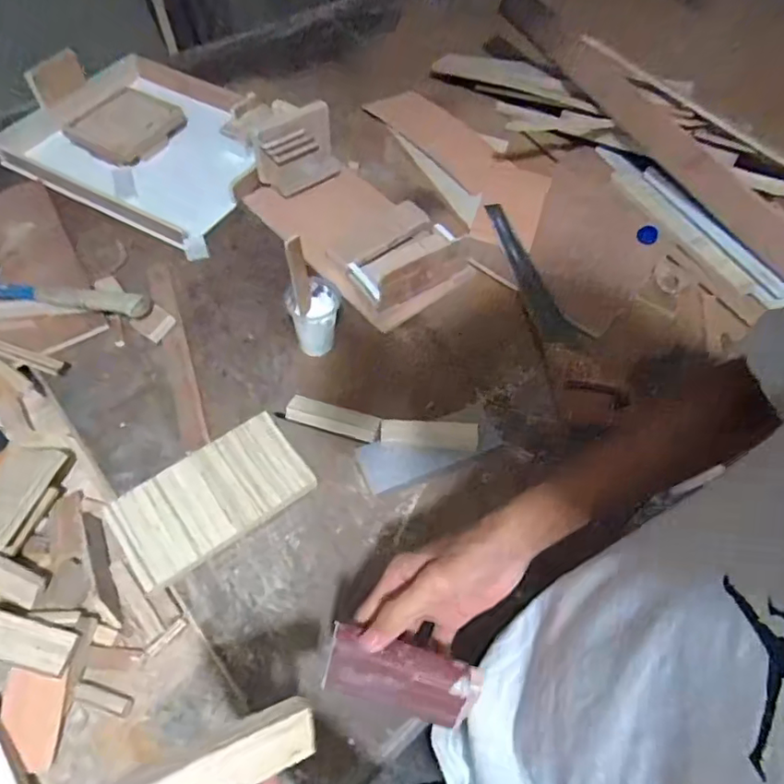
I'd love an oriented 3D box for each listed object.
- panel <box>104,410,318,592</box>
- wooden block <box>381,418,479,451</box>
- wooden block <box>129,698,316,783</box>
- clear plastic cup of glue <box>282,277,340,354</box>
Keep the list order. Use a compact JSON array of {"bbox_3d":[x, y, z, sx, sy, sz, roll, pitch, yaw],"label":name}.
[{"bbox_3d":[-0.202,0.115,0.645,0.207,0.025,0.114,-31,63,-20],"label":"panel"},{"bbox_3d":[0.044,0.048,0.677,0.113,0.008,0.032,5,66,2],"label":"wooden block"},{"bbox_3d":[-0.095,0.205,0.308,0.114,0.014,0.029,-8,77,-37],"label":"wooden block"},{"bbox_3d":[-0.103,-0.093,0.755,0.067,0.095,0.064,2,54,-3],"label":"clear plastic cup of glue"}]

